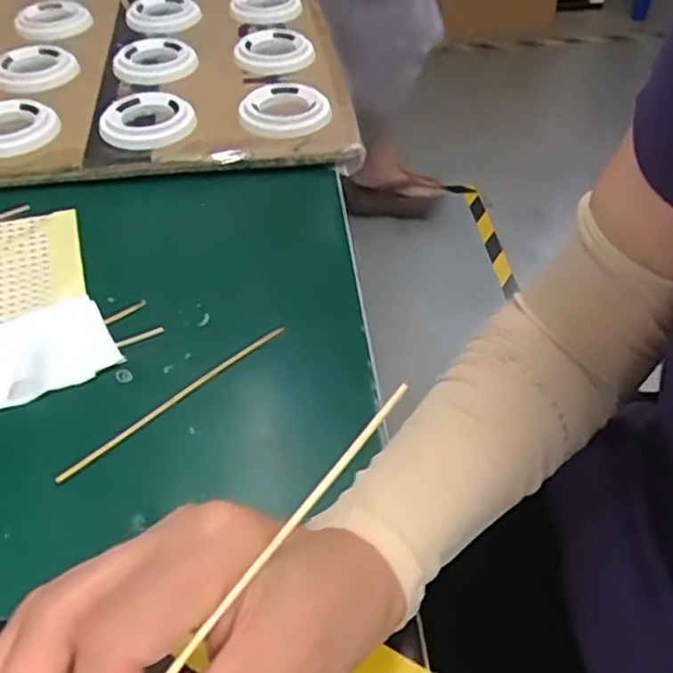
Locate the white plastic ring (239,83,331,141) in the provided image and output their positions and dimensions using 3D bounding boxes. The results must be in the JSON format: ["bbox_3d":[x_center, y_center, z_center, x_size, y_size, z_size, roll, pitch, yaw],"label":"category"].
[{"bbox_3d":[-0.039,-0.177,0.538,0.067,0.015,0.080,10,47,9],"label":"white plastic ring"}]

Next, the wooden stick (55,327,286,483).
[{"bbox_3d":[-0.082,0.031,0.360,0.004,0.006,0.142,35,56,29],"label":"wooden stick"}]

